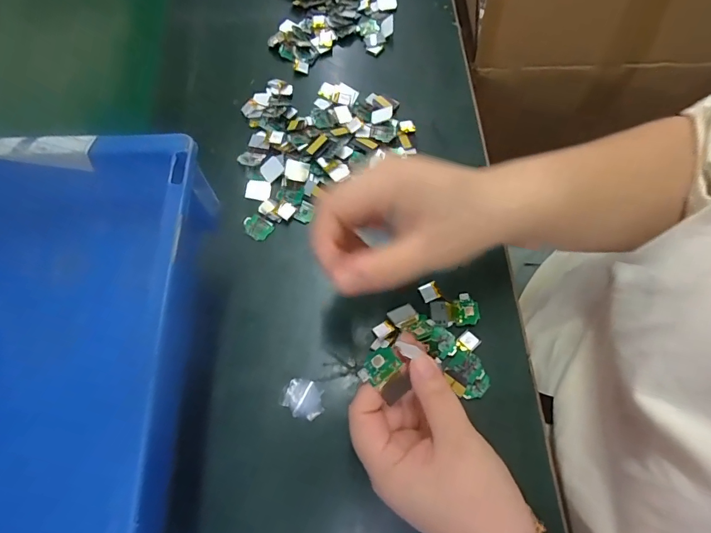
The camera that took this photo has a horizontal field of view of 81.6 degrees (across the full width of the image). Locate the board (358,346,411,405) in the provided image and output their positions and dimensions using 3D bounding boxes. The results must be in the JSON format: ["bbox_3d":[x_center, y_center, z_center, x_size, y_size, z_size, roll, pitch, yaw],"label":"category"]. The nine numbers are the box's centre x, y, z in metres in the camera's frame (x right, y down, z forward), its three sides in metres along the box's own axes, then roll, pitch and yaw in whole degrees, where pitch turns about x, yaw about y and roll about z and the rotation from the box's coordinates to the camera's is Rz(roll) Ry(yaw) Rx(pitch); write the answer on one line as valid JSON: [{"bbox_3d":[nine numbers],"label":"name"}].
[{"bbox_3d":[0.020,0.065,0.251,0.030,0.010,0.025,42,74,15],"label":"board"}]

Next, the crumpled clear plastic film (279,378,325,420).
[{"bbox_3d":[-0.040,0.100,0.313,0.030,0.007,0.027,8,68,3],"label":"crumpled clear plastic film"}]

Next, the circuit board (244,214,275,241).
[{"bbox_3d":[-0.087,-0.035,0.368,0.025,0.004,0.020,34,72,13],"label":"circuit board"}]

